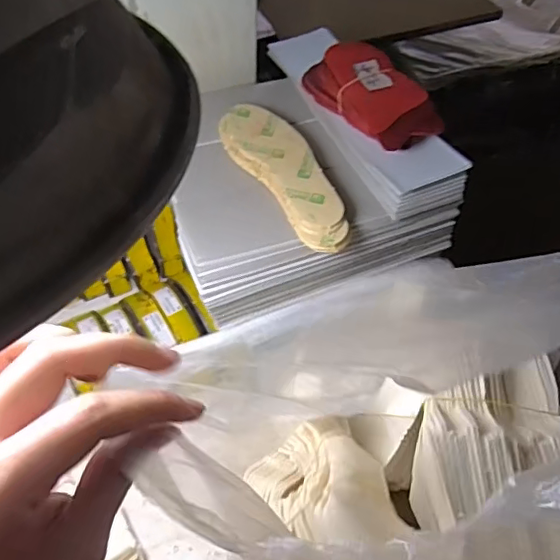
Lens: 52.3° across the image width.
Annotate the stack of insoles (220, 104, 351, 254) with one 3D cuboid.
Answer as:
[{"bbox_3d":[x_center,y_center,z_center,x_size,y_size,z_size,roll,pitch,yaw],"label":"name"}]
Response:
[{"bbox_3d":[0.007,-0.131,0.674,0.079,0.025,0.247,-25,58,-21],"label":"stack of insoles"}]

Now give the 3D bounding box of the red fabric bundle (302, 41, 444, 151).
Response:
[{"bbox_3d":[0.108,-0.222,0.690,0.086,0.056,0.194,-21,57,-19],"label":"red fabric bundle"}]

